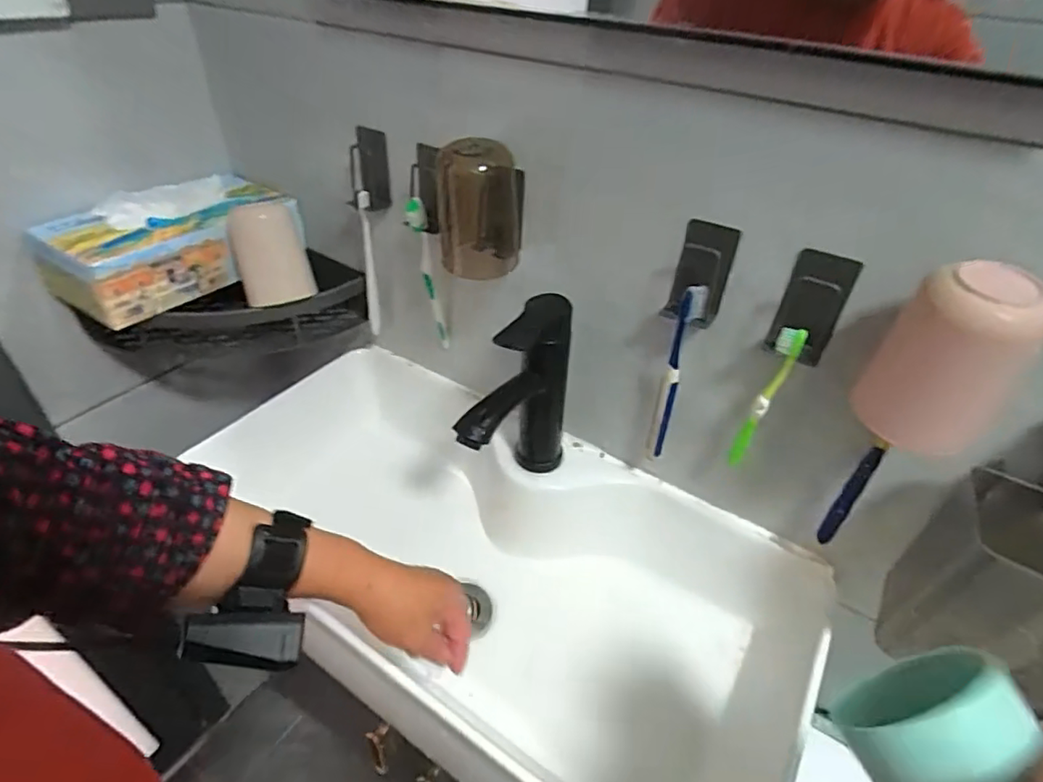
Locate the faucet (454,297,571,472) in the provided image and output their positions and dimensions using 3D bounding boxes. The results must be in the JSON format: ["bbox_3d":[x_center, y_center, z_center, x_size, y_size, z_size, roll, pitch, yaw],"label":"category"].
[{"bbox_3d":[-0.001,0.021,0.510,0.053,0.180,0.151,21,42,20],"label":"faucet"}]

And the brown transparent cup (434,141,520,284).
[{"bbox_3d":[-0.036,-0.159,0.496,0.069,0.104,0.064,4,39,1],"label":"brown transparent cup"}]

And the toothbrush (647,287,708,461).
[{"bbox_3d":[0.131,-0.007,0.490,0.020,0.178,0.019,15,40,13],"label":"toothbrush"}]

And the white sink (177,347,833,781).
[{"bbox_3d":[-0.040,0.180,0.582,0.601,0.147,0.293,25,43,24],"label":"white sink"}]

